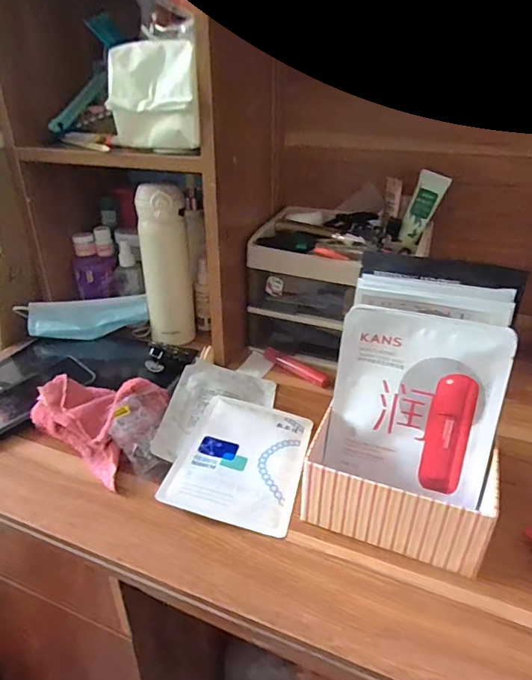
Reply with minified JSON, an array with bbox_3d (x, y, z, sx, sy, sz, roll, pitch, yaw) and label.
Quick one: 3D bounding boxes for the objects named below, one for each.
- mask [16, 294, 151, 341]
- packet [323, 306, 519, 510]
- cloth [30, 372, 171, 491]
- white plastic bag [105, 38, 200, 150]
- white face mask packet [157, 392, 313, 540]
[{"bbox_3d":[-0.262,-0.034,0.673,0.169,0.034,0.092,-13,31,-22],"label":"mask"},{"bbox_3d":[0.126,0.056,0.398,0.134,0.152,0.007,12,13,20],"label":"packet"},{"bbox_3d":[-0.163,0.075,0.487,0.133,0.054,0.110,21,35,32],"label":"cloth"},{"bbox_3d":[-0.121,-0.256,0.483,0.104,0.100,0.025,12,25,20],"label":"white plastic bag"},{"bbox_3d":[-0.022,0.114,0.457,0.116,0.013,0.154,7,30,12],"label":"white face mask packet"}]

